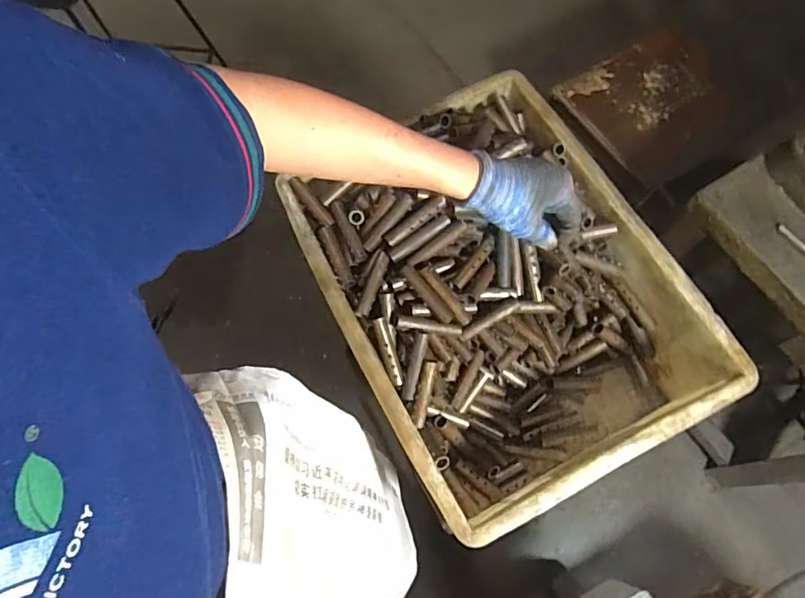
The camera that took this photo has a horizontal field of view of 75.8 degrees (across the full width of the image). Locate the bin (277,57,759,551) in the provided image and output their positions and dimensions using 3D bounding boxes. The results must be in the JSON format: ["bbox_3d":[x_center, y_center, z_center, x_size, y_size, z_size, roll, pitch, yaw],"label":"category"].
[{"bbox_3d":[0.102,-0.004,0.626,0.344,0.169,0.445,-26,71,-8],"label":"bin"}]

